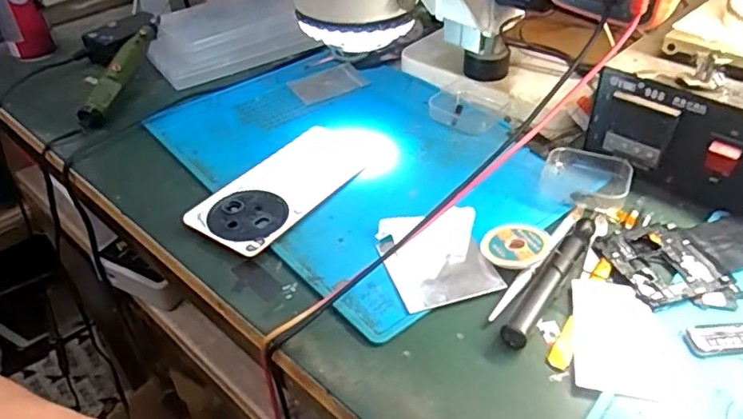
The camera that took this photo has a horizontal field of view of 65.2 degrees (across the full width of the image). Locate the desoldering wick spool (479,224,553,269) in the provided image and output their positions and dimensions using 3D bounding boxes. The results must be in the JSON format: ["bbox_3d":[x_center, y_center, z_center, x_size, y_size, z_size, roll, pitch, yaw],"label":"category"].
[{"bbox_3d":[0.098,0.024,0.396,0.045,0.012,0.045,-3,40,2],"label":"desoldering wick spool"}]

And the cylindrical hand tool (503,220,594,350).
[{"bbox_3d":[0.118,0.043,0.375,0.014,0.014,0.123,24,48,30],"label":"cylindrical hand tool"}]

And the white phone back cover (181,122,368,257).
[{"bbox_3d":[-0.069,-0.018,0.463,0.077,0.009,0.149,24,48,29],"label":"white phone back cover"}]

